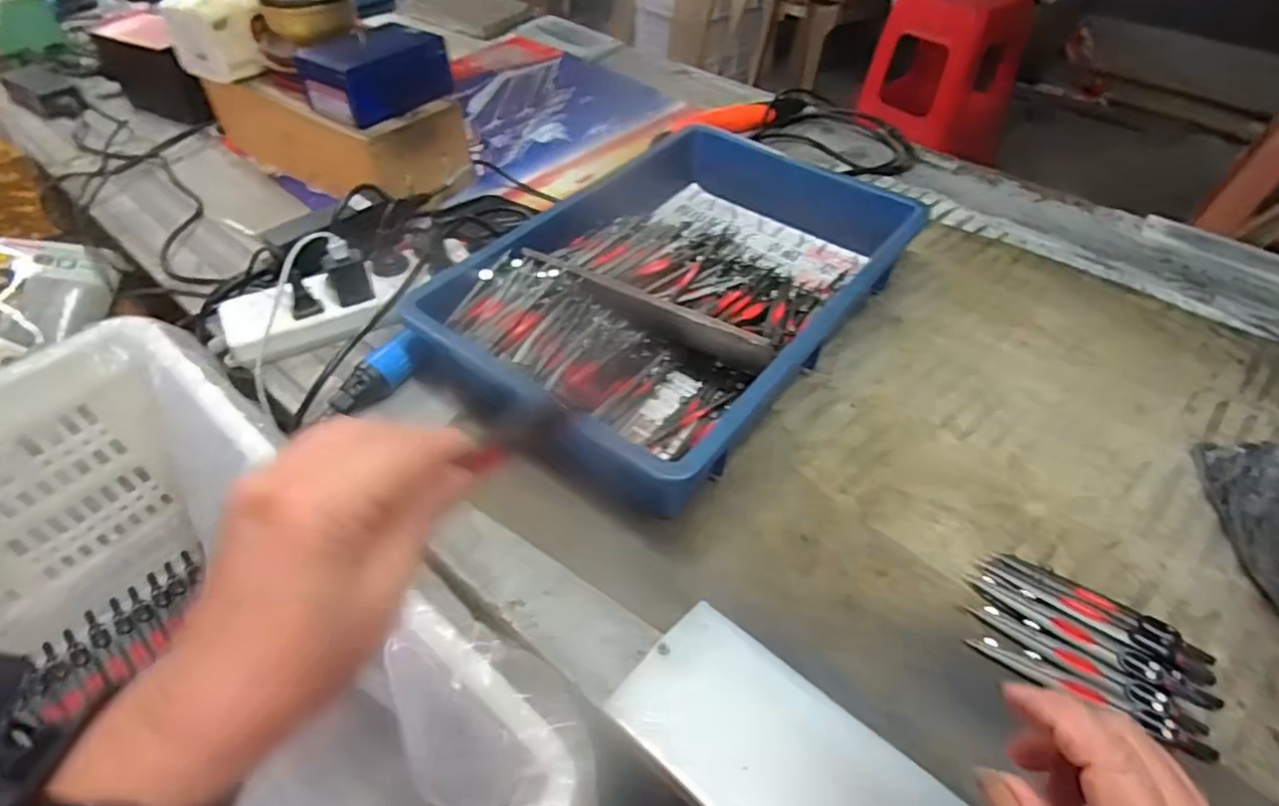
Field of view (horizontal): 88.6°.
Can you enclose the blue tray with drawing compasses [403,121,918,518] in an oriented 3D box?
[{"bbox_3d":[0.053,-0.126,0.623,0.287,0.078,0.464,31,55,24],"label":"blue tray with drawing compasses"}]

